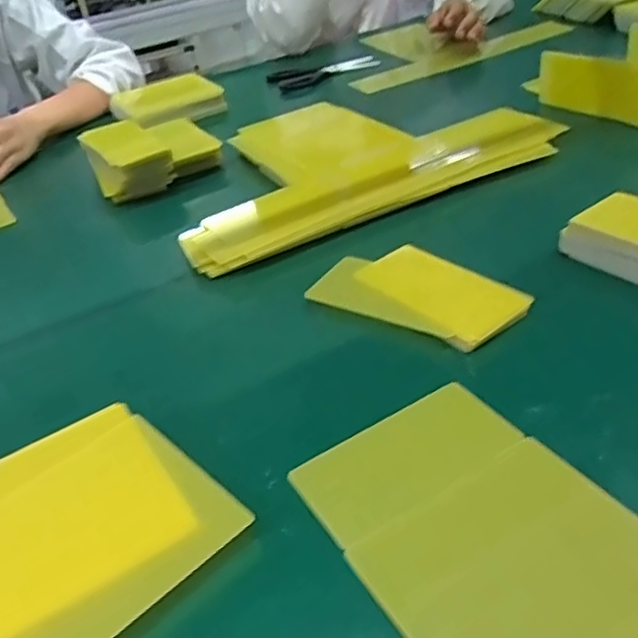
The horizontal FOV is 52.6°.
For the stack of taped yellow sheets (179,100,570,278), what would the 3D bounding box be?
[{"bbox_3d":[0.025,-0.193,0.758,0.433,0.029,0.266,-23,37,-18],"label":"stack of taped yellow sheets"}]

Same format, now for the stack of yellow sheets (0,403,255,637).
[{"bbox_3d":[-0.151,0.124,0.385,0.157,0.015,0.160,-32,43,-30],"label":"stack of yellow sheets"}]

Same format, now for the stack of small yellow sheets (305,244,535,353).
[{"bbox_3d":[0.083,-0.023,0.535,0.163,0.011,0.097,24,46,36],"label":"stack of small yellow sheets"}]

